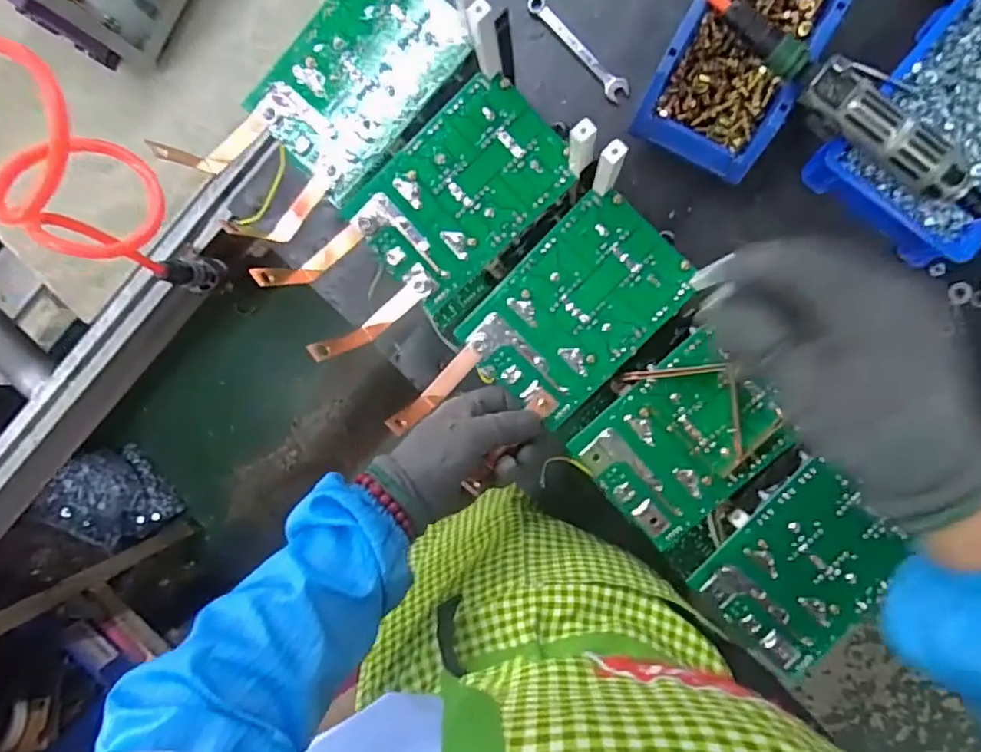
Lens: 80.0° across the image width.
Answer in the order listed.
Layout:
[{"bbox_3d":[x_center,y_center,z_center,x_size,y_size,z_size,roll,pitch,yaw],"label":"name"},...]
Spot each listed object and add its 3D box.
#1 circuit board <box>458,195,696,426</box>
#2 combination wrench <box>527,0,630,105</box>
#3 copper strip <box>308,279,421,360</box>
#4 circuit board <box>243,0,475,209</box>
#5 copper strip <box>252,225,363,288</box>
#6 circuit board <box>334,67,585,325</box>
[{"bbox_3d":[0.067,-0.054,0.453,0.107,0.008,0.161,45,97,2],"label":"circuit board"},{"bbox_3d":[0.084,-0.317,0.561,0.021,0.008,0.131,-42,88,7],"label":"combination wrench"},{"bbox_3d":[-0.094,-0.044,0.468,0.086,0.078,0.016,-37,89,7],"label":"copper strip"},{"bbox_3d":[-0.104,-0.239,0.462,0.110,0.018,0.165,44,97,2],"label":"circuit board"},{"bbox_3d":[-0.149,-0.091,0.467,0.016,0.102,0.047,49,138,2],"label":"copper strip"},{"bbox_3d":[-0.021,-0.143,0.458,0.122,0.015,0.163,44,97,2],"label":"circuit board"}]

